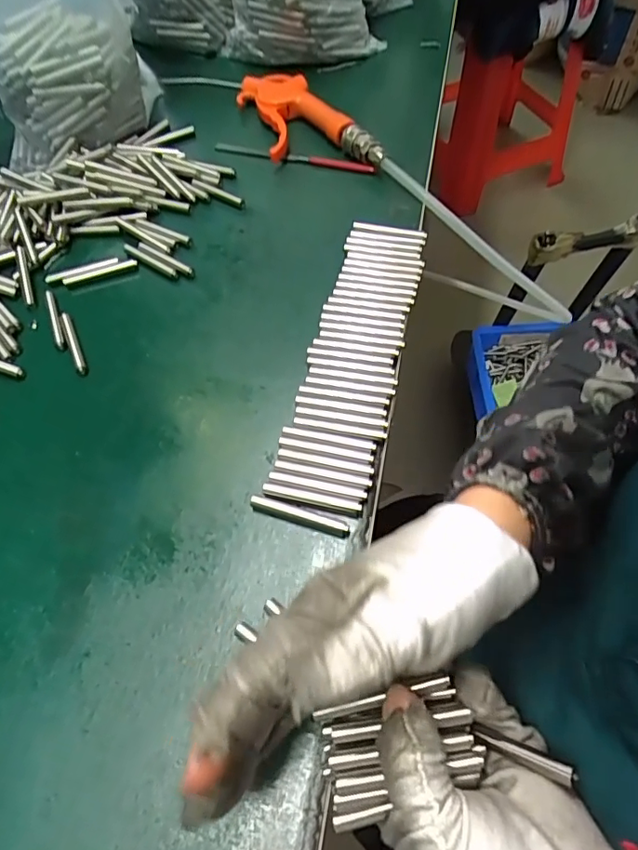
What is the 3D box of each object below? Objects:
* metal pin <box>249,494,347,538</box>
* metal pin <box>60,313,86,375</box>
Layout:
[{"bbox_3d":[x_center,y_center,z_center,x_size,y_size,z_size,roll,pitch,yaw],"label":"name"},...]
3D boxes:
[{"bbox_3d":[-0.011,0.051,0.297,0.058,0.006,0.008,14,61,12],"label":"metal pin"},{"bbox_3d":[-0.176,-0.060,0.377,0.008,0.006,0.056,-24,60,-10],"label":"metal pin"}]

